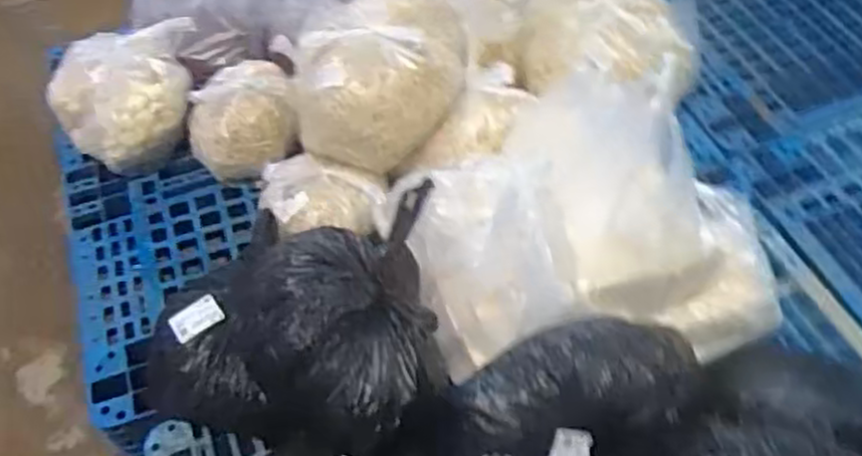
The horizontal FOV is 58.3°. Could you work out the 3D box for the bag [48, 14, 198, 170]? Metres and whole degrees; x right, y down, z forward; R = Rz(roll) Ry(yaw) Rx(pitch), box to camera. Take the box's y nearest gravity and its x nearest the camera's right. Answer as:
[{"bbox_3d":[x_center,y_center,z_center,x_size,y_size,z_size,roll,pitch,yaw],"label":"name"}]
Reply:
[{"bbox_3d":[-0.608,-0.248,1.516,0.297,0.158,0.254,-10,54,-4],"label":"bag"}]

